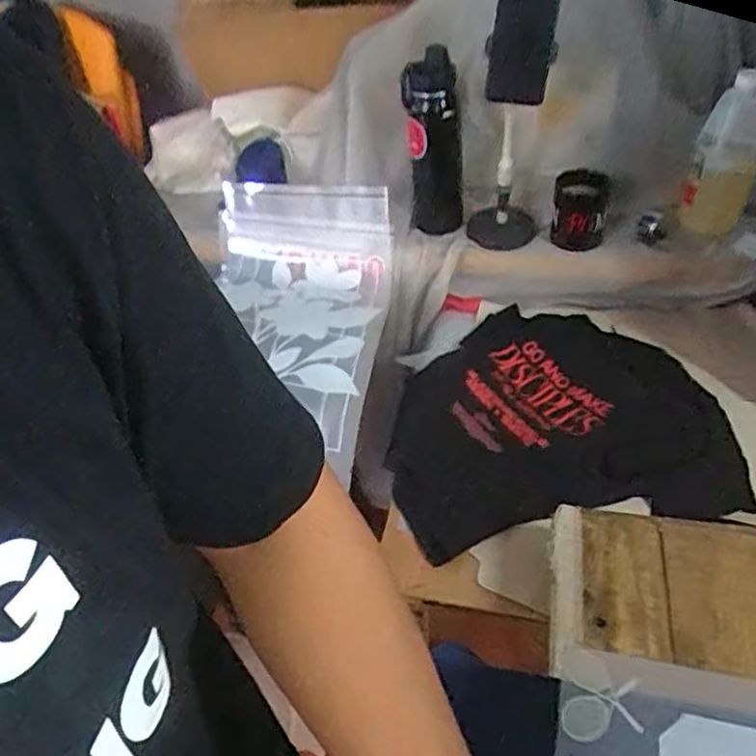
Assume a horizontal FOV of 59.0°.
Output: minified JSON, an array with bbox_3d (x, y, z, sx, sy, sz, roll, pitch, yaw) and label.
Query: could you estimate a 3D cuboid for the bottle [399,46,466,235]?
[{"bbox_3d":[0.084,-0.343,1.007,0.089,0.254,0.086,1,42,7],"label":"bottle"}]

